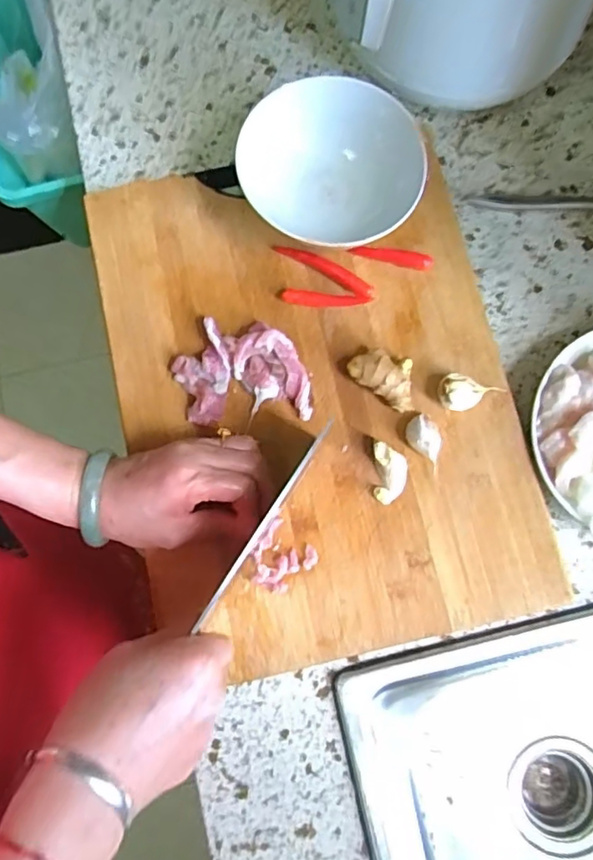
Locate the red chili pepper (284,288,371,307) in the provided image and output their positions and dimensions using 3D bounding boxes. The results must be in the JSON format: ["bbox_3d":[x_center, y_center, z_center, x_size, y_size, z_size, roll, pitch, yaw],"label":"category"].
[{"bbox_3d":[0.023,-0.101,0.452,0.068,0.012,0.011,9,79,3],"label":"red chili pepper"}]

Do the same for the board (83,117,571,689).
[{"bbox_3d":[0.013,-0.028,0.435,0.287,0.023,0.383,-12,79,-2],"label":"board"}]

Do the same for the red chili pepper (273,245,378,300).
[{"bbox_3d":[0.023,-0.127,0.454,0.086,0.011,0.014,33,81,7],"label":"red chili pepper"}]

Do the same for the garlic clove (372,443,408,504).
[{"bbox_3d":[0.068,0.031,0.421,0.024,0.014,0.042,-1,79,1],"label":"garlic clove"}]

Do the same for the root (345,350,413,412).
[{"bbox_3d":[0.067,-0.040,0.432,0.054,0.023,0.032,35,81,7],"label":"root"}]

